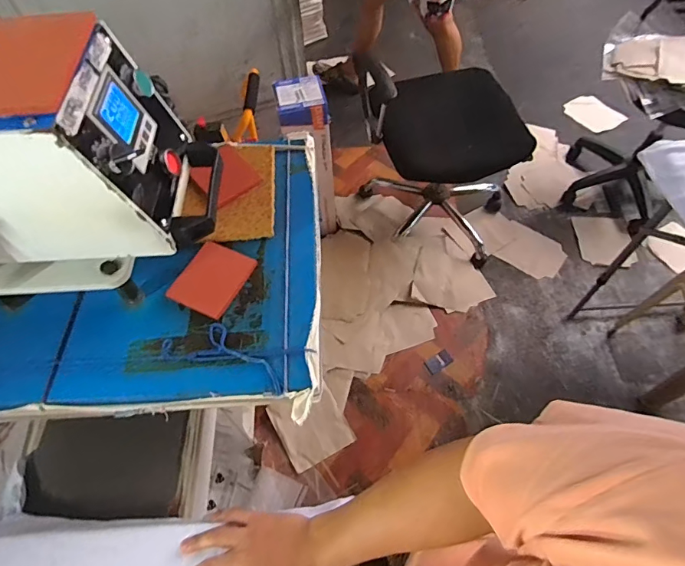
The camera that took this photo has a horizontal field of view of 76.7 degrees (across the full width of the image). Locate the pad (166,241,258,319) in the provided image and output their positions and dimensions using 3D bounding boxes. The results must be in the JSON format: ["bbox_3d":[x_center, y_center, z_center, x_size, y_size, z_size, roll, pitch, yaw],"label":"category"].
[{"bbox_3d":[-0.163,-0.006,0.543,0.076,0.008,0.092,22,61,15],"label":"pad"}]

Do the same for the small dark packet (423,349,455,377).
[{"bbox_3d":[0.342,0.283,1.547,0.107,0.009,0.056,-30,62,-16],"label":"small dark packet"}]

